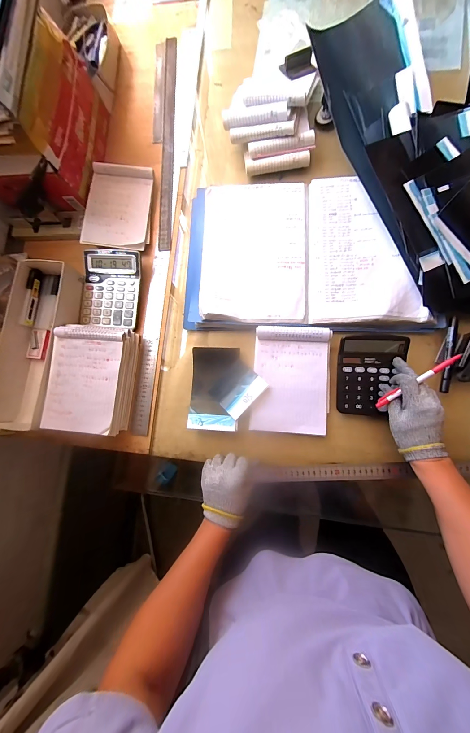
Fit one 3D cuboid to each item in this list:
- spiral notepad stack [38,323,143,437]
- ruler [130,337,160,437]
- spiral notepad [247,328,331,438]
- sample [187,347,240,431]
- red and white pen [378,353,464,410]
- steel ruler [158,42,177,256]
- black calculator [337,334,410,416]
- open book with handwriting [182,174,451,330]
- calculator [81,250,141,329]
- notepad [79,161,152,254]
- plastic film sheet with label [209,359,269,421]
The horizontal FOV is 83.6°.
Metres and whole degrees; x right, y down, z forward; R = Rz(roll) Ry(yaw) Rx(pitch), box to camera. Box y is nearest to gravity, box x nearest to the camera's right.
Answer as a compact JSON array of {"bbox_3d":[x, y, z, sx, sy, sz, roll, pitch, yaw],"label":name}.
[{"bbox_3d":[-0.284,0.023,0.535,0.143,0.073,0.209,6,83,9],"label":"spiral notepad stack"},{"bbox_3d":[-0.191,0.040,0.560,0.040,0.007,0.208,3,81,10],"label":"ruler"},{"bbox_3d":[0.108,0.025,0.498,0.139,0.016,0.199,4,85,4],"label":"spiral notepad"},{"bbox_3d":[-0.042,0.041,0.519,0.092,0.012,0.162,1,75,9],"label":"sample"},{"bbox_3d":[0.293,0.026,0.426,0.140,0.014,0.011,-40,80,22],"label":"red and white pen"},{"bbox_3d":[-0.162,-0.551,0.637,0.033,0.009,0.574,-1,82,8],"label":"steel ruler"},{"bbox_3d":[0.247,0.014,0.474,0.114,0.027,0.144,3,83,7],"label":"black calculator"},{"bbox_3d":[0.140,-0.236,0.536,0.477,0.047,0.331,2,82,8],"label":"open book with handwriting"},{"bbox_3d":[-0.274,-0.168,0.578,0.127,0.033,0.168,3,82,9],"label":"calculator"},{"bbox_3d":[-0.262,-0.359,0.593,0.139,0.023,0.195,5,82,-2],"label":"notepad"},{"bbox_3d":[0.006,0.043,0.514,0.091,0.005,0.080,-46,70,0],"label":"plastic film sheet with label"}]

